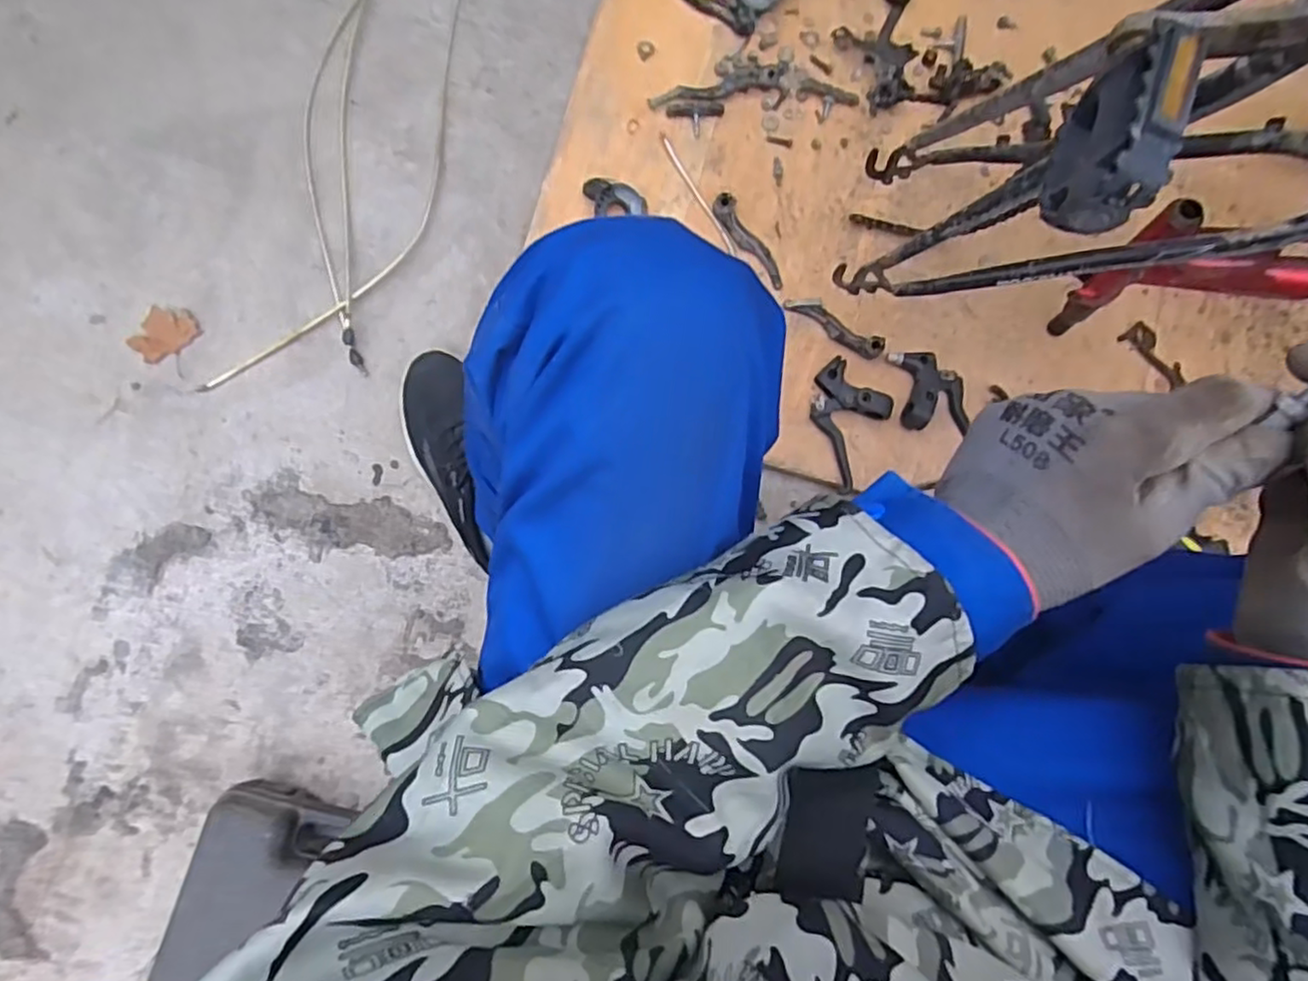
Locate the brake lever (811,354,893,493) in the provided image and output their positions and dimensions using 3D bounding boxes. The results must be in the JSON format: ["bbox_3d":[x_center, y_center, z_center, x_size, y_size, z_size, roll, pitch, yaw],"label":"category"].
[{"bbox_3d":[0.209,-0.076,0.754,0.091,0.029,0.123,31,81,-2],"label":"brake lever"}]

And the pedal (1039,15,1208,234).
[{"bbox_3d":[0.247,-0.186,0.362,0.026,0.071,0.092,22,82,-5],"label":"pedal"}]

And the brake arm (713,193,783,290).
[{"bbox_3d":[0.109,-0.282,0.769,0.028,0.023,0.121,-36,88,-9],"label":"brake arm"}]

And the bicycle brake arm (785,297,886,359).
[{"bbox_3d":[0.206,-0.188,0.770,0.117,0.021,0.028,35,81,-1],"label":"bicycle brake arm"}]

